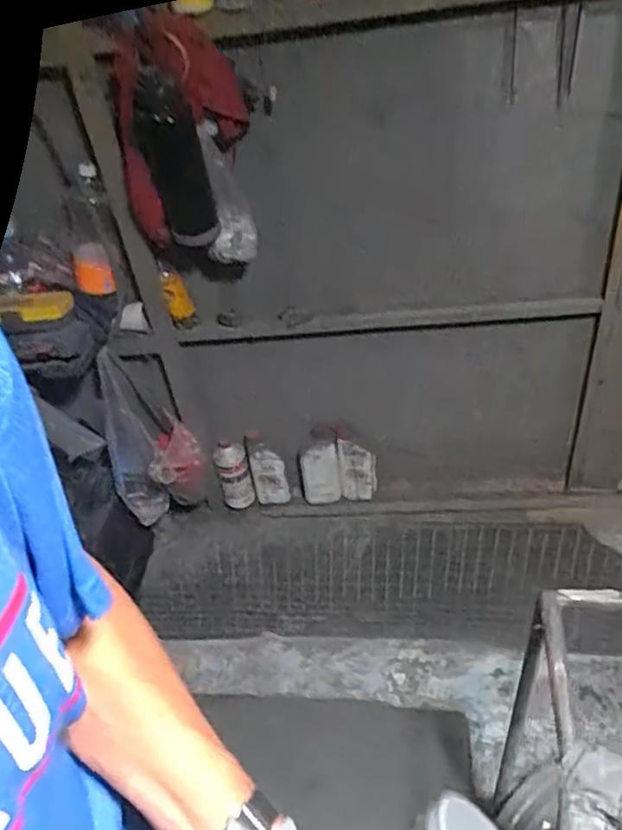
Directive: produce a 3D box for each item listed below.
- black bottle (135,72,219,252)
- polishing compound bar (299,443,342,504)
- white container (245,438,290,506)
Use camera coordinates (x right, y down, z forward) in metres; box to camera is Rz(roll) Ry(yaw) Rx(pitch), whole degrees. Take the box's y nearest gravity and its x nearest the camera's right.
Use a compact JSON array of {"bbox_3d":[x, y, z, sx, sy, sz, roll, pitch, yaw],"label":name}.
[{"bbox_3d":[-0.235,-0.433,1.124,0.098,0.278,0.118,-16,41,-10],"label":"black bottle"},{"bbox_3d":[0.025,0.159,1.739,0.101,0.175,0.045,-6,40,2],"label":"polishing compound bar"},{"bbox_3d":[-0.111,0.158,1.729,0.092,0.217,0.035,0,40,10],"label":"white container"}]

